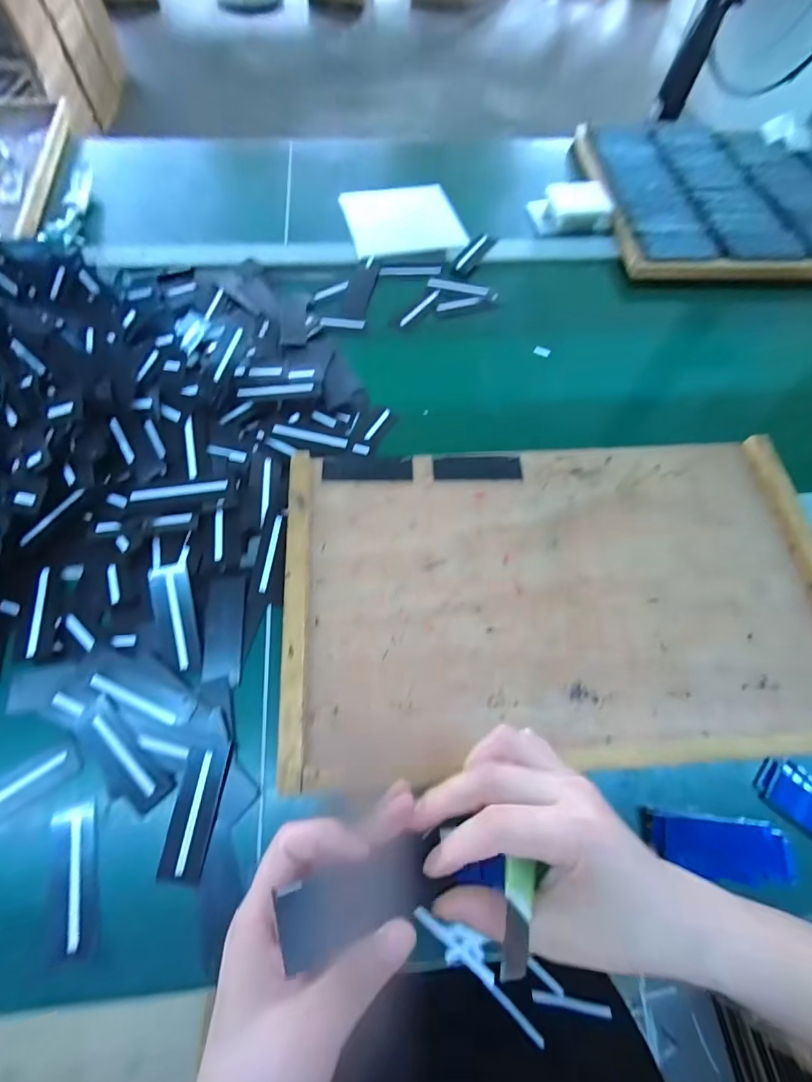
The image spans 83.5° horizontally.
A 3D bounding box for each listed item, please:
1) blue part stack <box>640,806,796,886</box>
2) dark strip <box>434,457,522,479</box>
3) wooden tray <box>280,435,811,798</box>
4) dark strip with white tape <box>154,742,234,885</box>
[{"bbox_3d":[0.233,0.227,0.336,0.104,0.010,0.040,6,64,1],"label":"blue part stack"},{"bbox_3d":[0.074,-0.075,0.470,0.089,0.007,0.025,0,64,-2],"label":"dark strip"},{"bbox_3d":[0.140,0.038,0.408,0.490,0.027,0.292,-2,62,-4],"label":"wooden tray"},{"bbox_3d":[-0.155,0.198,0.335,0.030,0.006,0.086,11,71,-8],"label":"dark strip with white tape"}]

